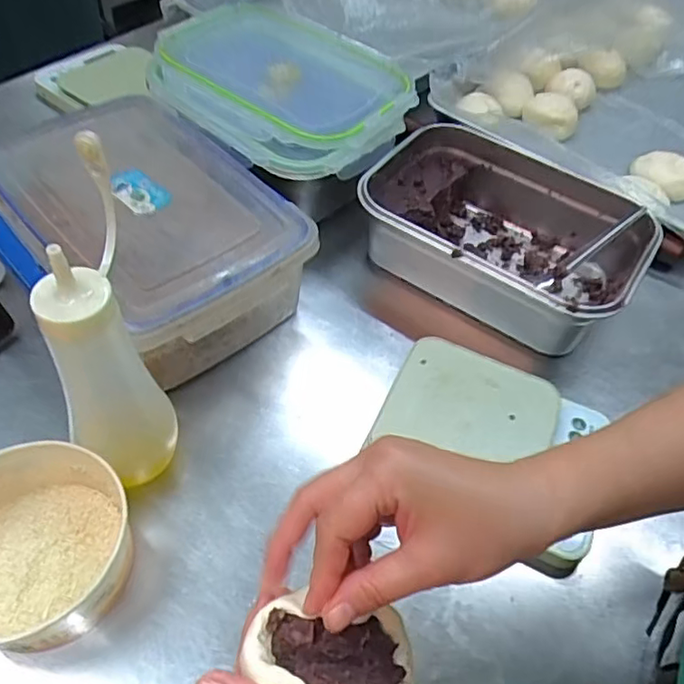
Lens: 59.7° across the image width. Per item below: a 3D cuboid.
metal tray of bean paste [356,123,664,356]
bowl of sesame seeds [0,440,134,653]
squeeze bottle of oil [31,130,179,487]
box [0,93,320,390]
[{"bbox_3d":[0.165,-0.113,0.643,0.287,0.091,0.204,29,55,17],"label":"metal tray of bean paste"},{"bbox_3d":[-0.214,0.140,0.418,0.123,0.062,0.124,3,52,-3],"label":"bowl of sesame seeds"},{"bbox_3d":[-0.165,0.001,0.416,0.063,0.240,0.107,-11,54,-13],"label":"squeeze bottle of oil"},{"bbox_3d":[-0.188,-0.113,0.595,0.315,0.090,0.215,38,58,22],"label":"box"}]

